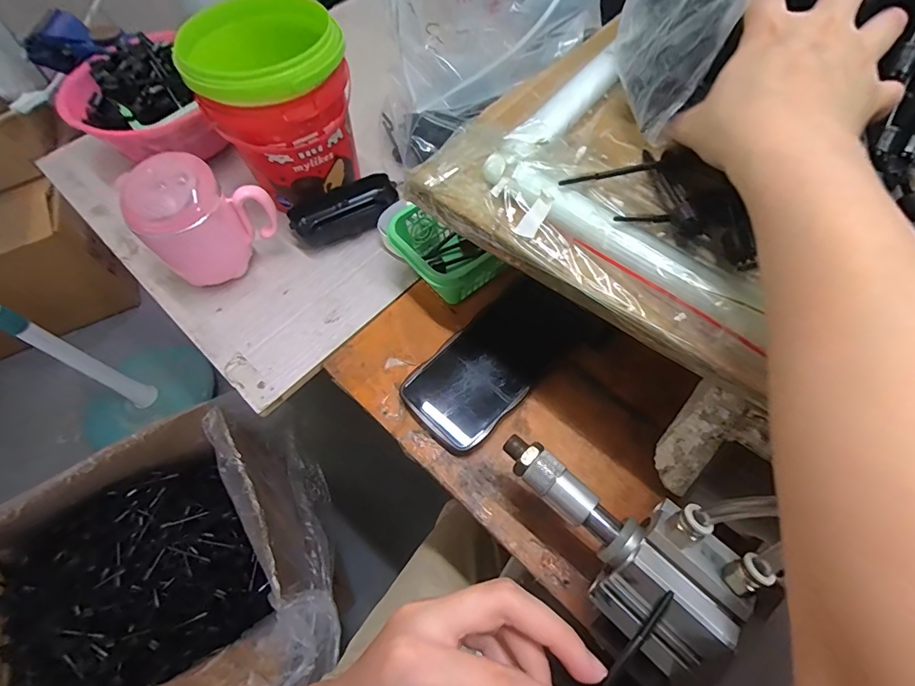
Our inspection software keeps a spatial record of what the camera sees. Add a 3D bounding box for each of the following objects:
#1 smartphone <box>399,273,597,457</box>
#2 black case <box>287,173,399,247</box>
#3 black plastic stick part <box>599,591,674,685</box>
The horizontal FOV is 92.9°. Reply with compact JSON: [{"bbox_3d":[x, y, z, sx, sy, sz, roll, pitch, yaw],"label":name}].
[{"bbox_3d":[0.032,0.013,0.364,0.077,0.014,0.159,40,70,22],"label":"smartphone"},{"bbox_3d":[-0.115,-0.137,0.455,0.110,0.027,0.048,-27,63,-12],"label":"black case"},{"bbox_3d":[0.067,0.143,0.187,0.086,0.004,0.010,-41,67,-19],"label":"black plastic stick part"}]

